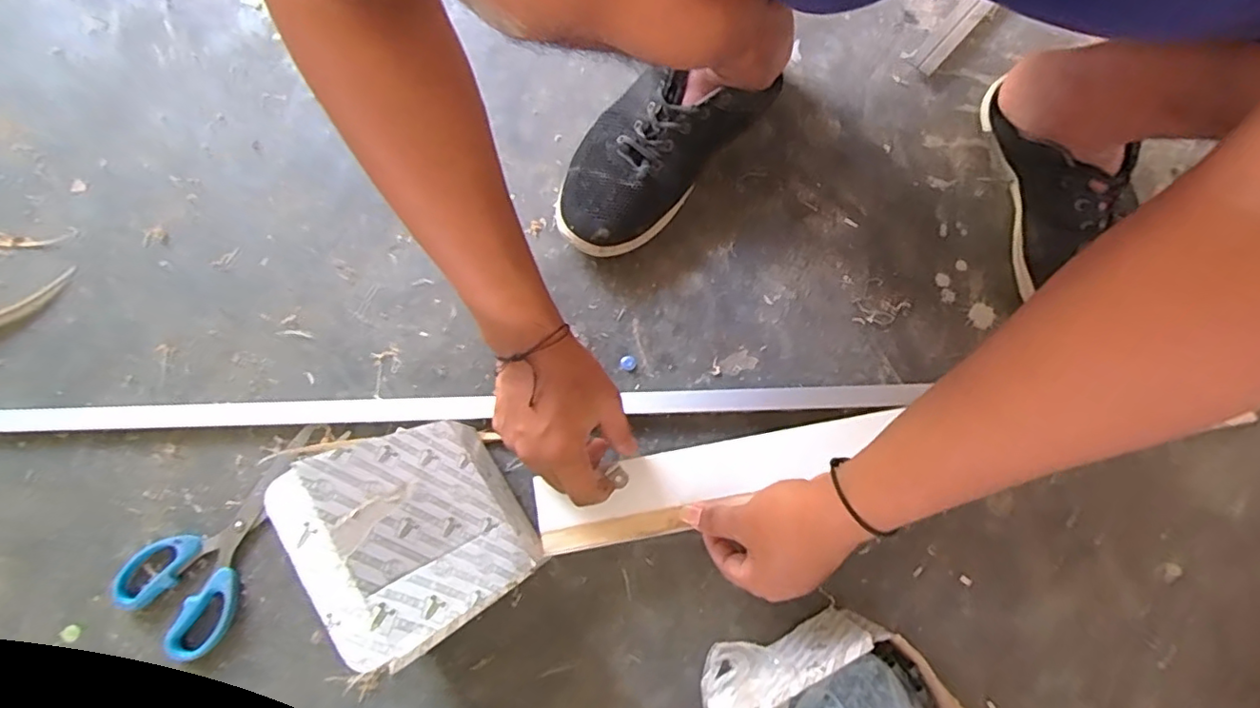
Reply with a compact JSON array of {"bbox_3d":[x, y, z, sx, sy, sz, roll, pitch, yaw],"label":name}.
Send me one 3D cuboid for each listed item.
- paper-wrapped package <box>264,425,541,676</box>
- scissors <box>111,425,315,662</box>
[{"bbox_3d":[-0.130,0.108,0.373,0.023,0.140,0.123,-41,77,29],"label":"paper-wrapped package"},{"bbox_3d":[-0.318,0.144,0.479,0.096,0.010,0.186,40,81,9],"label":"scissors"}]

